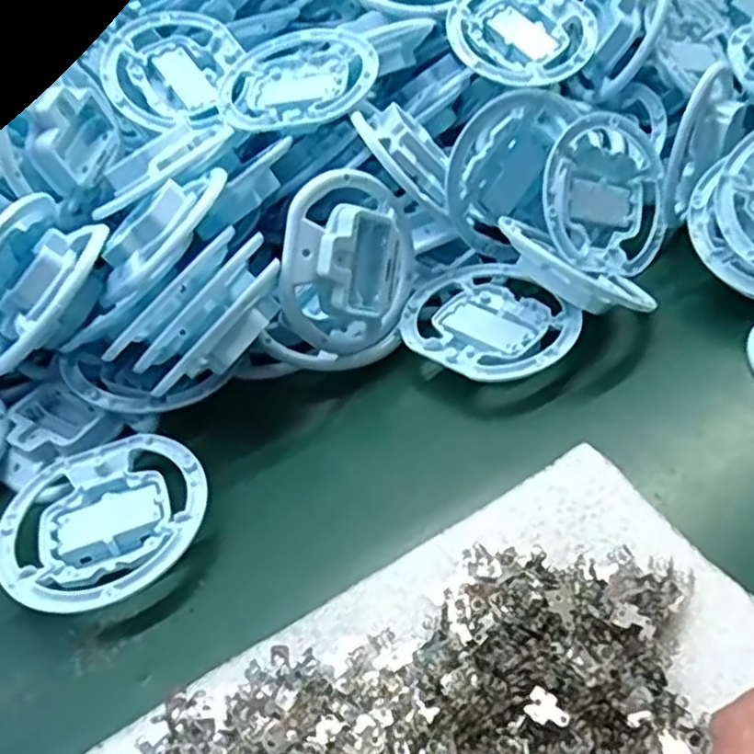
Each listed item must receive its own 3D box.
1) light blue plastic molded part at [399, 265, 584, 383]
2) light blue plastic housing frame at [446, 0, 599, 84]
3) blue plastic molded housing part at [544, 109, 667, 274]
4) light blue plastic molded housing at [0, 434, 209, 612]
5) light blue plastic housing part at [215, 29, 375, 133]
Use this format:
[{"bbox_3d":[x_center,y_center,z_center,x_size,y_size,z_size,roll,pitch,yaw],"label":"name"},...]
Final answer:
[{"bbox_3d":[0.068,-0.036,0.446,0.101,0.021,0.094,-2,49,2],"label":"light blue plastic molded part"},{"bbox_3d":[0.102,-0.252,0.533,0.096,0.018,0.102,-33,74,-17],"label":"light blue plastic housing frame"},{"bbox_3d":[0.147,-0.117,0.475,0.097,0.097,0.014,6,-1,-28],"label":"blue plastic molded housing part"},{"bbox_3d":[-0.140,0.070,0.375,0.101,0.018,0.101,-5,44,5],"label":"light blue plastic molded housing"},{"bbox_3d":[-0.052,-0.193,0.482,0.099,0.030,0.099,-2,49,2],"label":"light blue plastic housing part"}]

